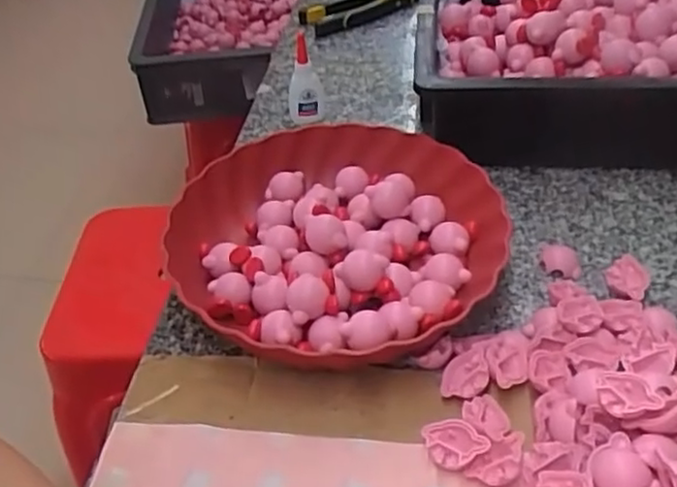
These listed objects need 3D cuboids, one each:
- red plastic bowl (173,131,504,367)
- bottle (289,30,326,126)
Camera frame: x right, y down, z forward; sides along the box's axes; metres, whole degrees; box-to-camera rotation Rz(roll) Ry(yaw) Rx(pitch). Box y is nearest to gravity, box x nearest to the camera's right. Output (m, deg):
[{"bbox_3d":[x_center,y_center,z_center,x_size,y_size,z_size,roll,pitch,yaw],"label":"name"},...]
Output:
[{"bbox_3d":[-0.005,0.000,0.512,0.225,0.054,0.235,-3,38,2],"label":"red plastic bowl"},{"bbox_3d":[-0.033,-0.160,0.663,0.034,0.092,0.038,-5,38,0],"label":"bottle"}]

